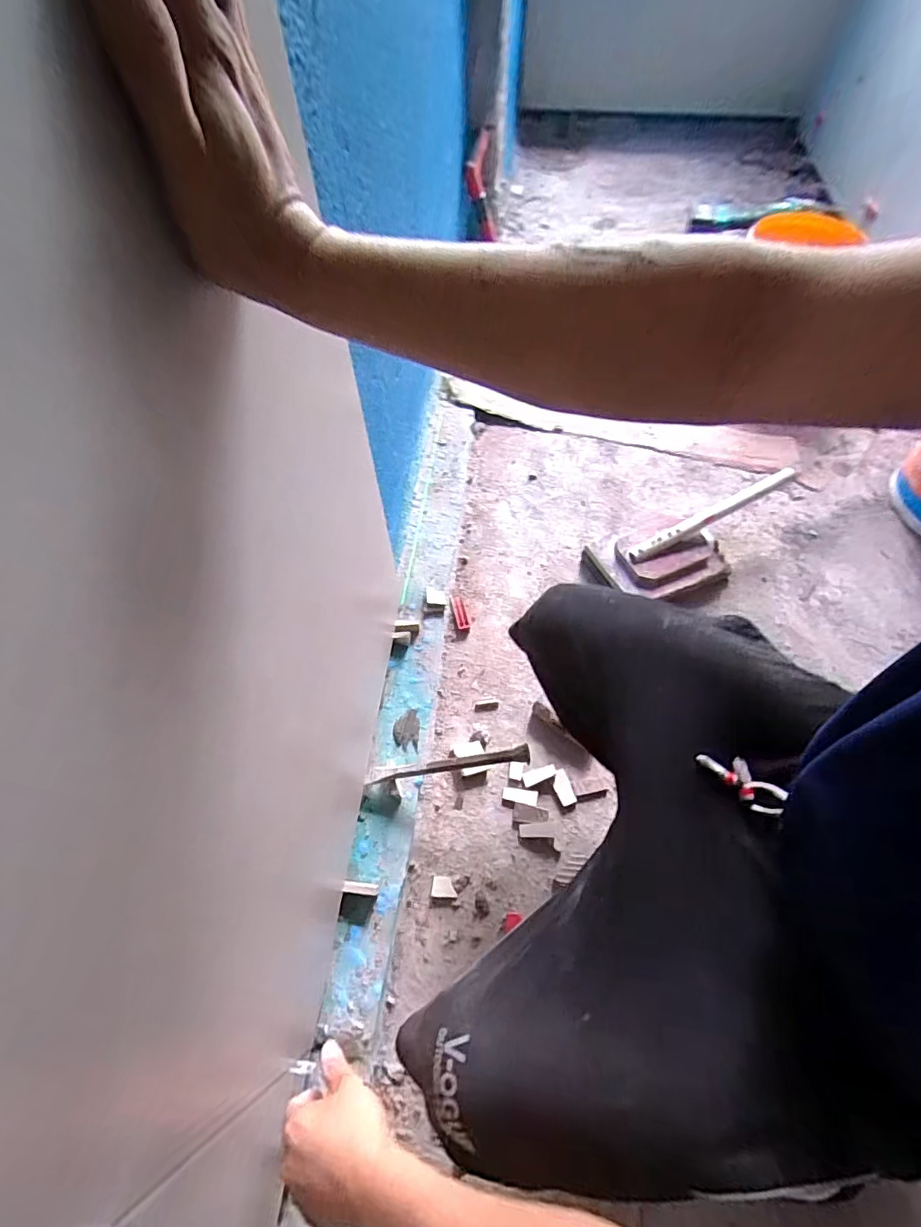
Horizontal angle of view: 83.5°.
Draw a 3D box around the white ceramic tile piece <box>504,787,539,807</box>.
[{"bbox_3d":[0.089,0.270,0.764,0.051,0.006,0.021,7,60,5],"label":"white ceramic tile piece"}]

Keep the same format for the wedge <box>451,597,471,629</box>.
[{"bbox_3d":[-0.001,-0.002,0.926,0.022,0.007,0.063,-8,66,-23],"label":"wedge"}]

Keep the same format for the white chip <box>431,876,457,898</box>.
[{"bbox_3d":[-0.022,0.375,0.708,0.034,0.004,0.026,3,58,3],"label":"white chip"}]

